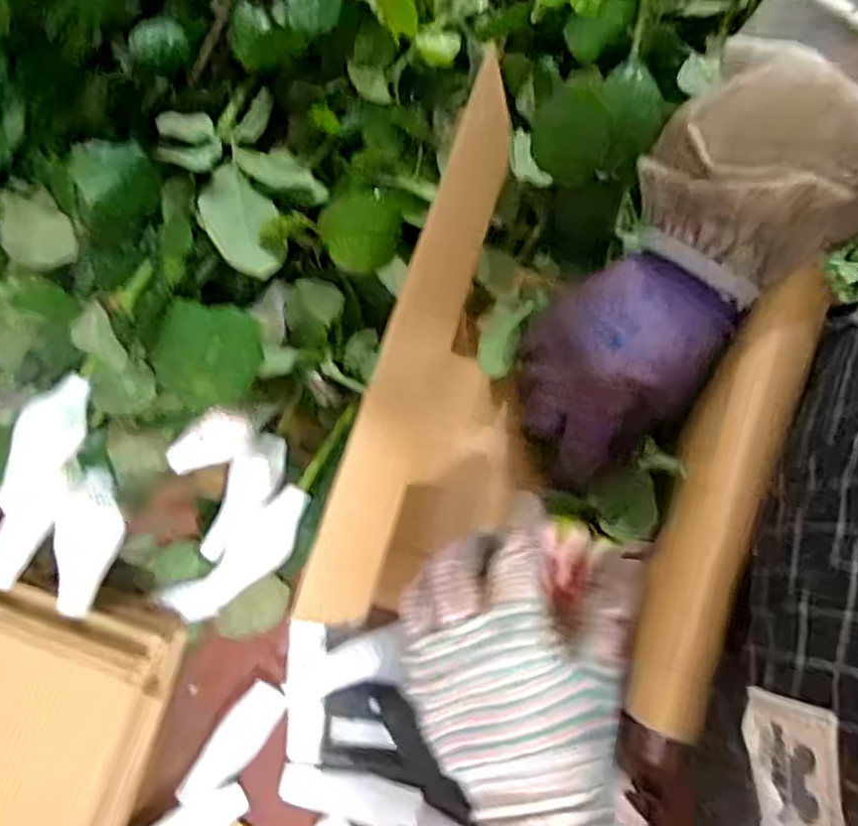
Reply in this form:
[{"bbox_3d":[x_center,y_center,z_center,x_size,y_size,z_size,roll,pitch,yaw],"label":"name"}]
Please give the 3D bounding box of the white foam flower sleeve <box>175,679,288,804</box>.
[{"bbox_3d":[-0.122,0.205,0.407,0.026,0.017,0.079,38,80,8],"label":"white foam flower sleeve"}]

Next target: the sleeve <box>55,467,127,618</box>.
[{"bbox_3d":[-0.197,0.073,0.377,0.034,0.020,0.080,-3,77,-1],"label":"sleeve"}]

